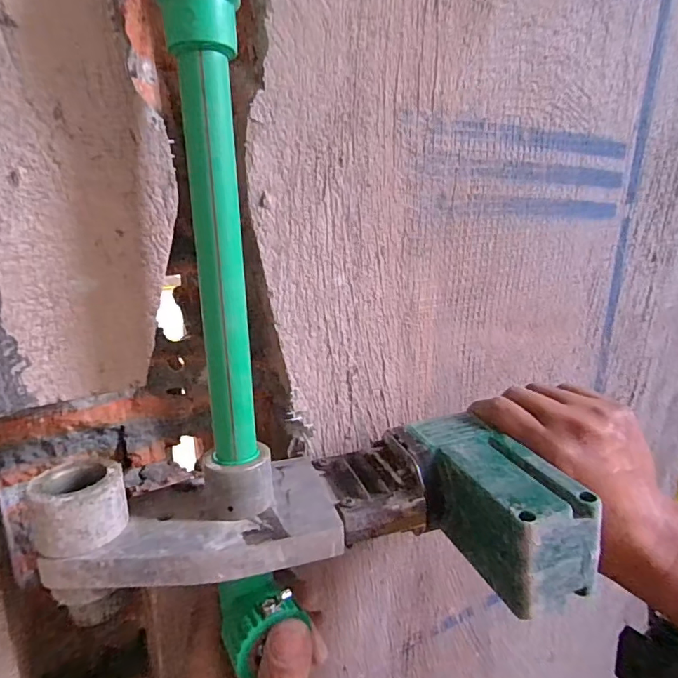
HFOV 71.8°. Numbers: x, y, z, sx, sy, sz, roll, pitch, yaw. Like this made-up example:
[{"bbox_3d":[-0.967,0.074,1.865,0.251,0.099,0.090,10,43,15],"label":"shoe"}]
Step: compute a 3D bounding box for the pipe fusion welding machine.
[{"bbox_3d":[-0.012,0.084,0.237,0.242,0.058,0.097,-3,16,-3],"label":"pipe fusion welding machine"}]

